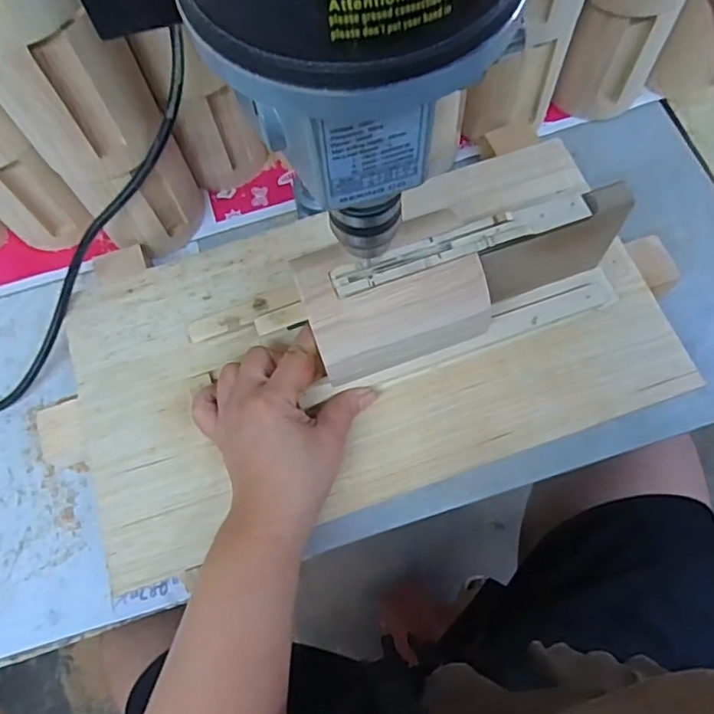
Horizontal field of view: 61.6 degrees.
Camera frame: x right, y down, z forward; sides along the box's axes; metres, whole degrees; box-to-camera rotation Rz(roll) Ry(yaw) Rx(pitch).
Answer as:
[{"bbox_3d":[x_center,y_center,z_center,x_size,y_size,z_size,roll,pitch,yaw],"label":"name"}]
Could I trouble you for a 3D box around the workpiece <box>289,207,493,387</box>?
[{"bbox_3d":[0.020,-0.036,0.331,0.096,0.043,0.068,-19,71,-5],"label":"workpiece"}]

